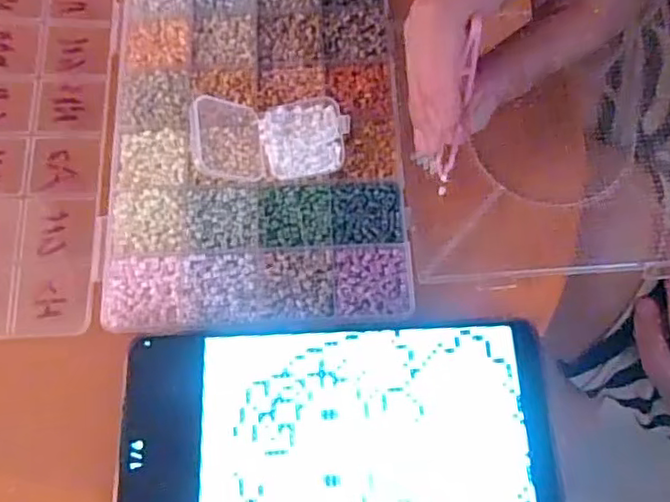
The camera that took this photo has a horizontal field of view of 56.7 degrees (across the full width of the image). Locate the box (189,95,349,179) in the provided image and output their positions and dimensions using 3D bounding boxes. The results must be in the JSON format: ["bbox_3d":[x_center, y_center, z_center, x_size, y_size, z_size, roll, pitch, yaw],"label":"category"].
[{"bbox_3d":[-0.032,-0.051,0.275,0.071,0.018,0.036,3,71,13],"label":"box"}]

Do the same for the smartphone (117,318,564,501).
[{"bbox_3d":[0.001,0.067,0.242,0.163,0.007,0.076,-3,71,-2],"label":"smartphone"}]

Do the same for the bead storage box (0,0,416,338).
[{"bbox_3d":[-0.105,-0.056,0.281,0.268,0.017,0.184,-2,71,-1],"label":"bead storage box"}]

